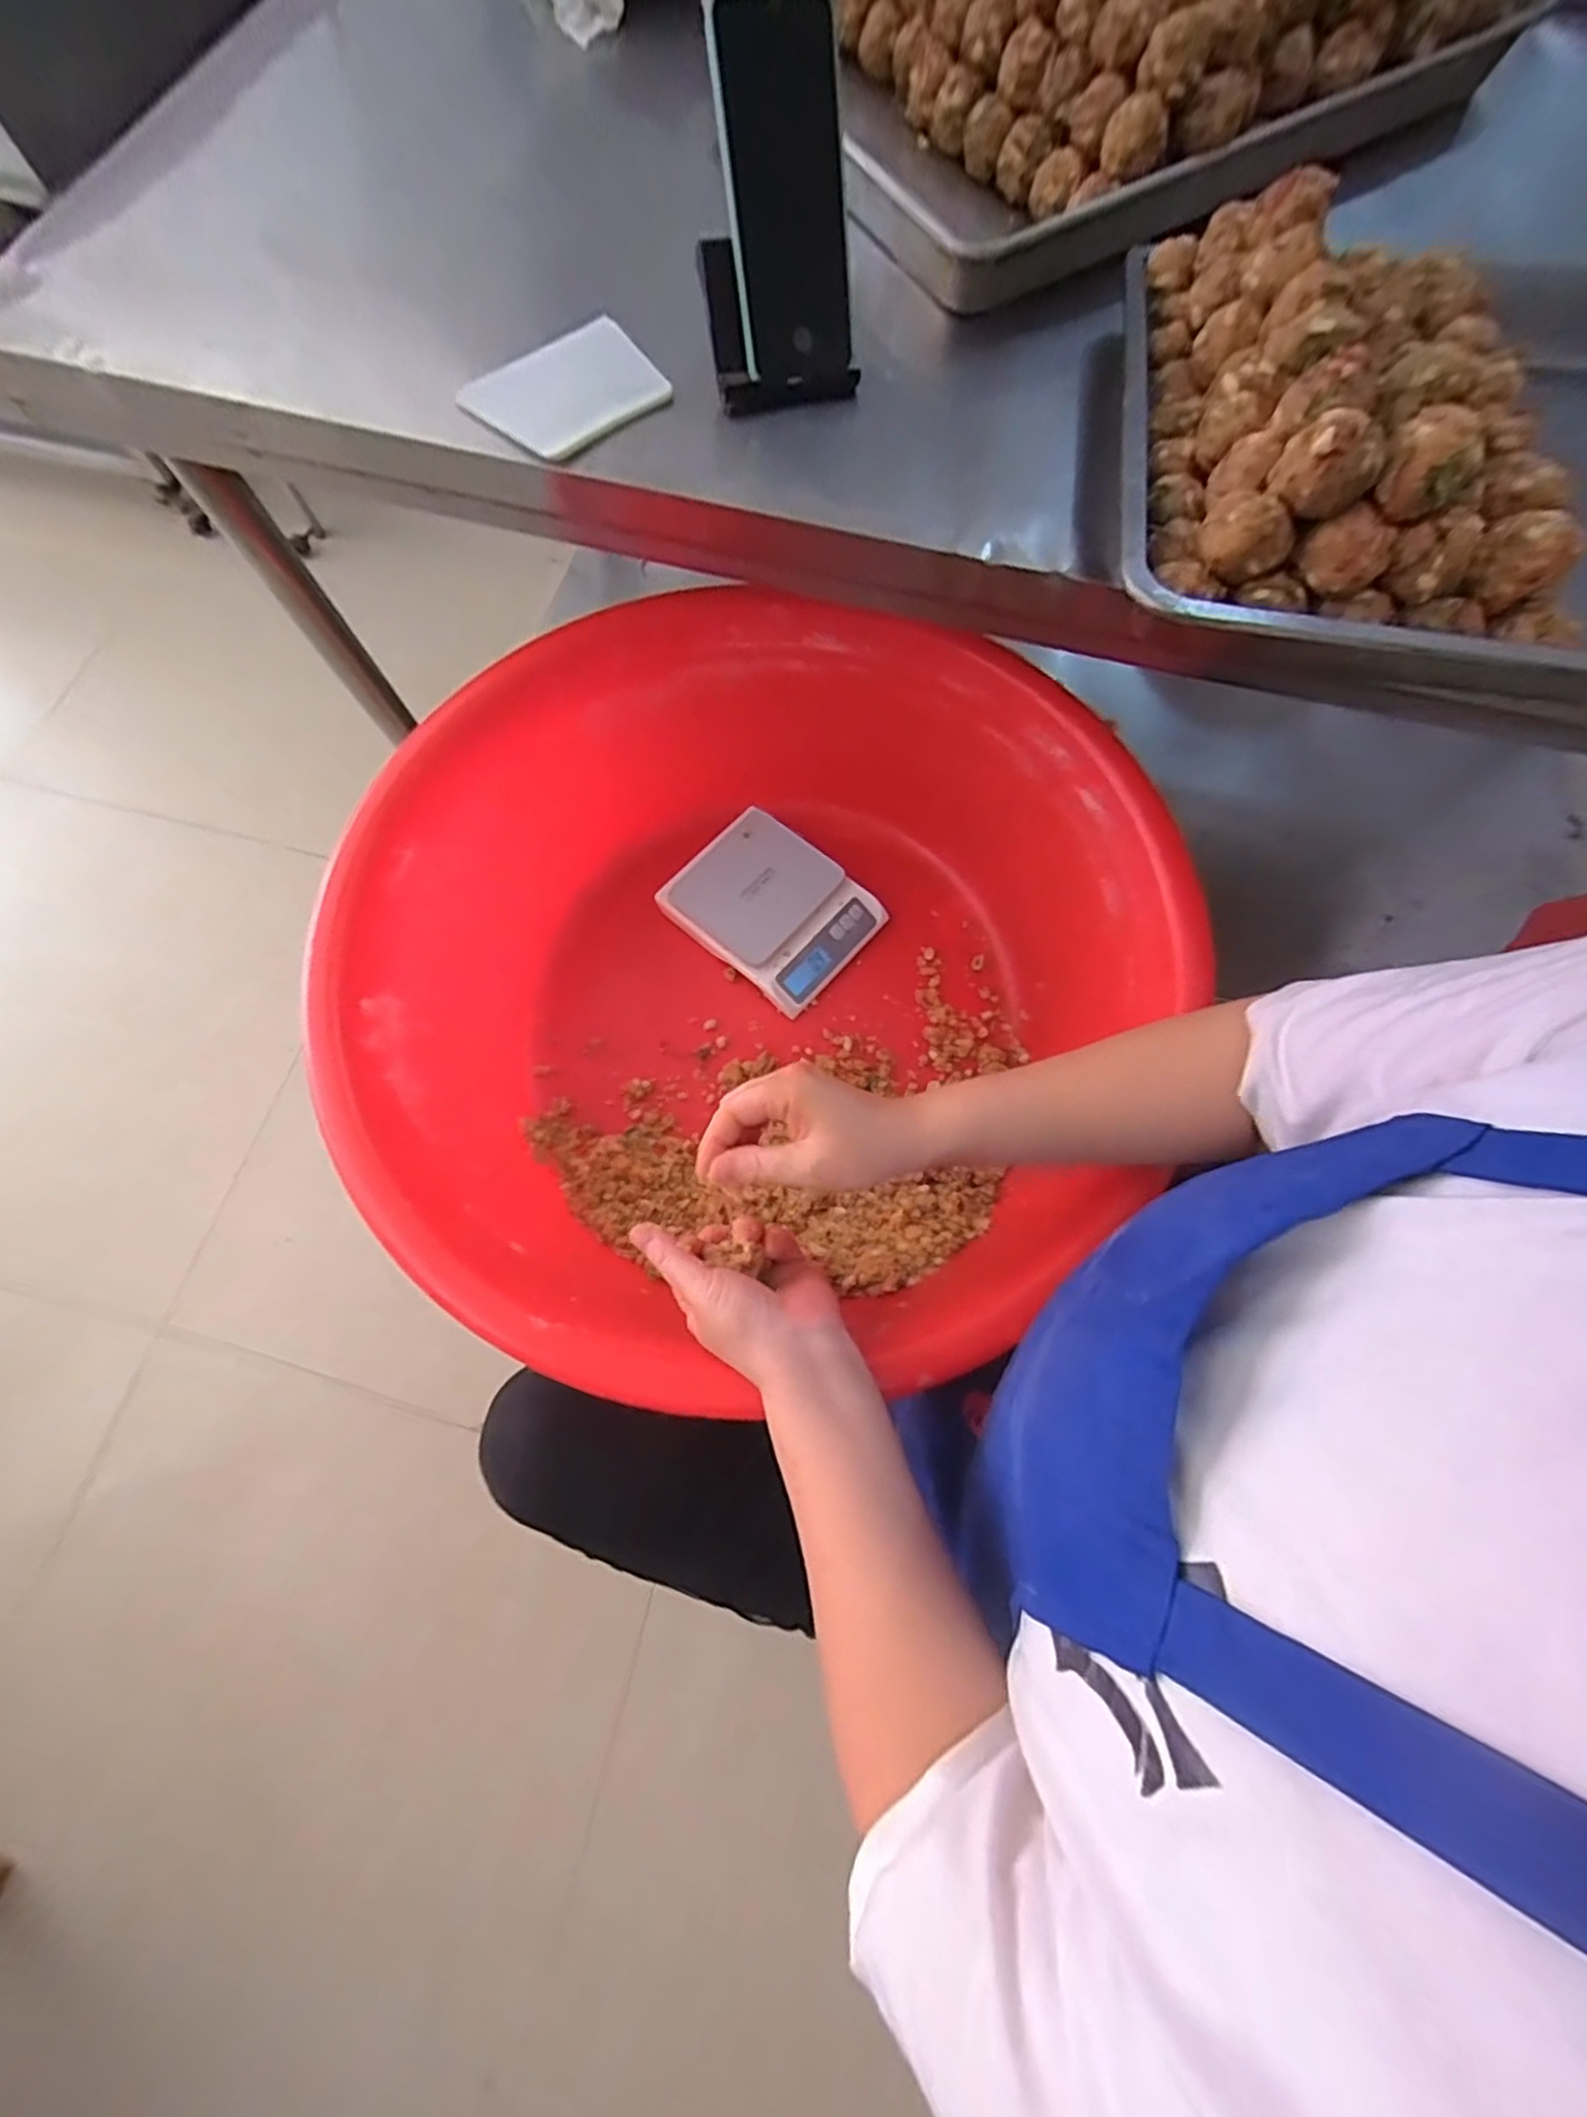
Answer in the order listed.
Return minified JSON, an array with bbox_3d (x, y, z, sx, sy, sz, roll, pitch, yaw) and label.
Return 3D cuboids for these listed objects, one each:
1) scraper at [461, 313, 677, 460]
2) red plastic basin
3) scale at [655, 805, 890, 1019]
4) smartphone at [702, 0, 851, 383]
[{"bbox_3d":[-0.153,-0.453,0.473,0.126,0.009,0.086,-42,82,-12],"label":"scraper"},{"bbox_3d":[-0.037,-0.073,0.587,0.564,0.208,0.617,0,72,0],"label":"red plastic basin"},{"bbox_3d":[-0.019,-0.153,0.700,0.181,0.046,0.153,40,76,11],"label":"scale"},{"bbox_3d":[-0.005,-0.536,0.434,0.077,0.157,0.014,-9,43,2],"label":"smartphone"}]

